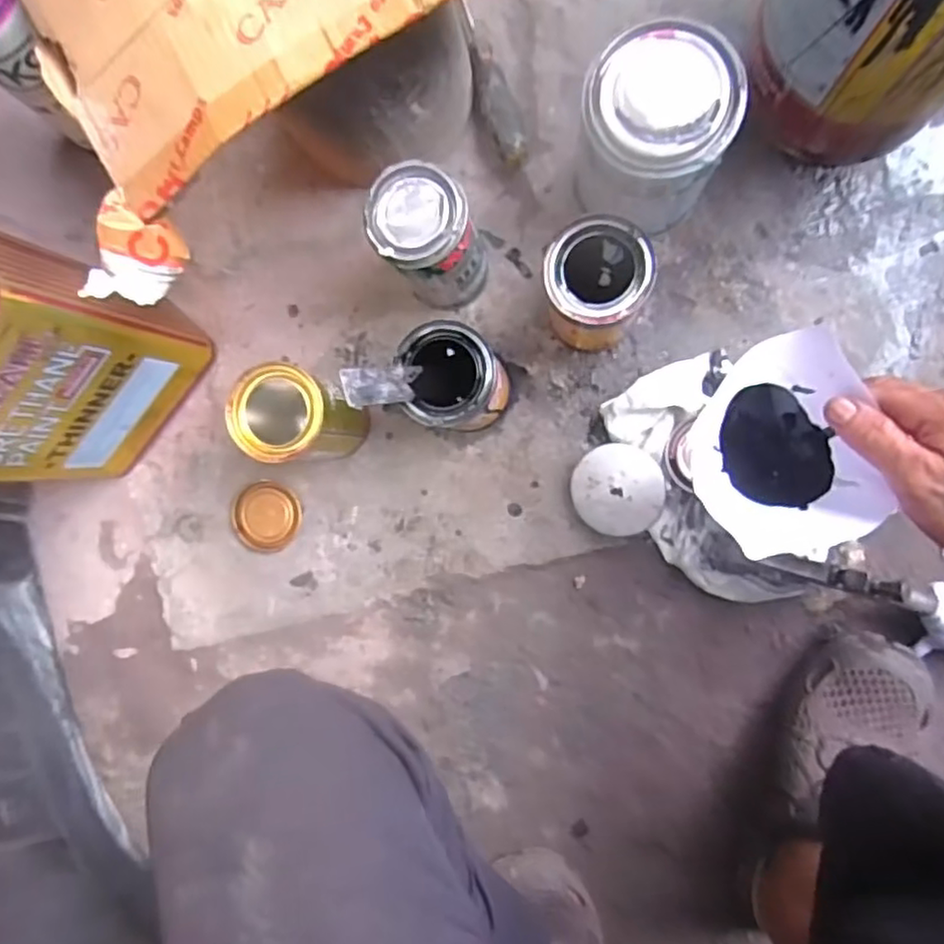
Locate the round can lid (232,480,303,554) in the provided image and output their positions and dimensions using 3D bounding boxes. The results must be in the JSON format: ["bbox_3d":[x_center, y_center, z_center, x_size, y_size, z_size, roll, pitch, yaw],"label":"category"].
[{"bbox_3d":[-0.190,0.042,0.616,0.064,0.004,0.065,0,91,7],"label":"round can lid"}]

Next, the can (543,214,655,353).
[{"bbox_3d":[0.095,-0.141,0.513,0.074,0.130,0.080,-1,94,6],"label":"can"}]

